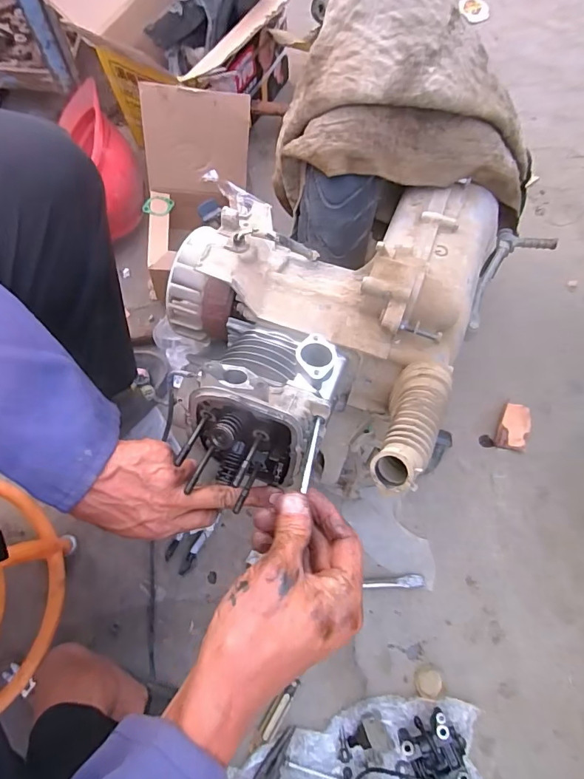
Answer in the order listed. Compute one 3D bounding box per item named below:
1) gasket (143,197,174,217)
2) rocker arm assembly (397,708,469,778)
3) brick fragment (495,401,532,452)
[{"bbox_3d":[-0.220,-0.303,0.707,0.052,0.008,0.039,-15,78,-21],"label":"gasket"},{"bbox_3d":[0.185,0.488,0.543,0.095,0.045,0.125,-14,73,-4],"label":"rocker arm assembly"},{"bbox_3d":[0.364,0.063,0.699,0.046,0.008,0.081,21,74,7],"label":"brick fragment"}]

